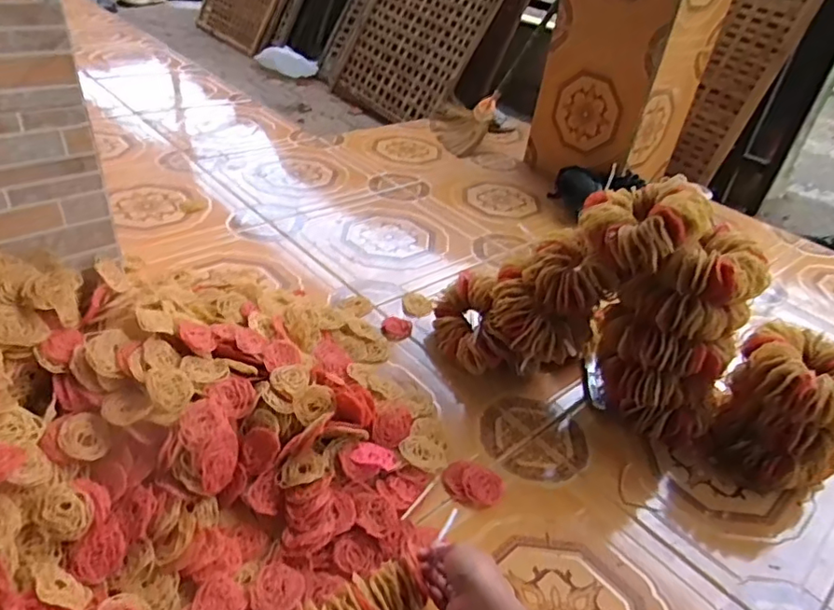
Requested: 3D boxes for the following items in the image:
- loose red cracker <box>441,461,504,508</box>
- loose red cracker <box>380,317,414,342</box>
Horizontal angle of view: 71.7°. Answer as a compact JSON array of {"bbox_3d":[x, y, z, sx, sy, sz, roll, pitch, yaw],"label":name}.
[{"bbox_3d":[0.076,0.249,0.801,0.084,0.021,0.057,15,37,9],"label":"loose red cracker"},{"bbox_3d":[-0.038,0.043,1.073,0.057,0.012,0.071,9,36,2],"label":"loose red cracker"}]

